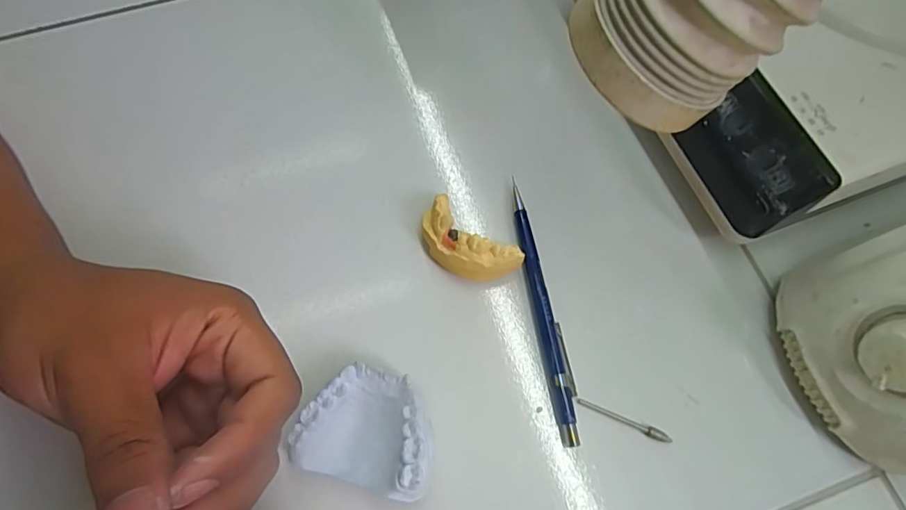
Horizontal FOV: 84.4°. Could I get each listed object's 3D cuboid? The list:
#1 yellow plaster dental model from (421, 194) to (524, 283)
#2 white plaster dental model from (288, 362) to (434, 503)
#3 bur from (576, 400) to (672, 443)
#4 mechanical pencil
[{"bbox_3d":[0.006,-0.004,0.256,0.053,0.021,0.028,34,72,11],"label":"yellow plaster dental model"},{"bbox_3d":[-0.037,0.080,0.229,0.060,0.025,0.049,16,69,5],"label":"white plaster dental model"},{"bbox_3d":[0.082,0.079,0.239,0.045,0.004,0.005,20,70,8],"label":"bur"},{"bbox_3d":[0.046,0.027,0.256,0.013,0.012,0.133,-7,69,-4],"label":"mechanical pencil"}]

